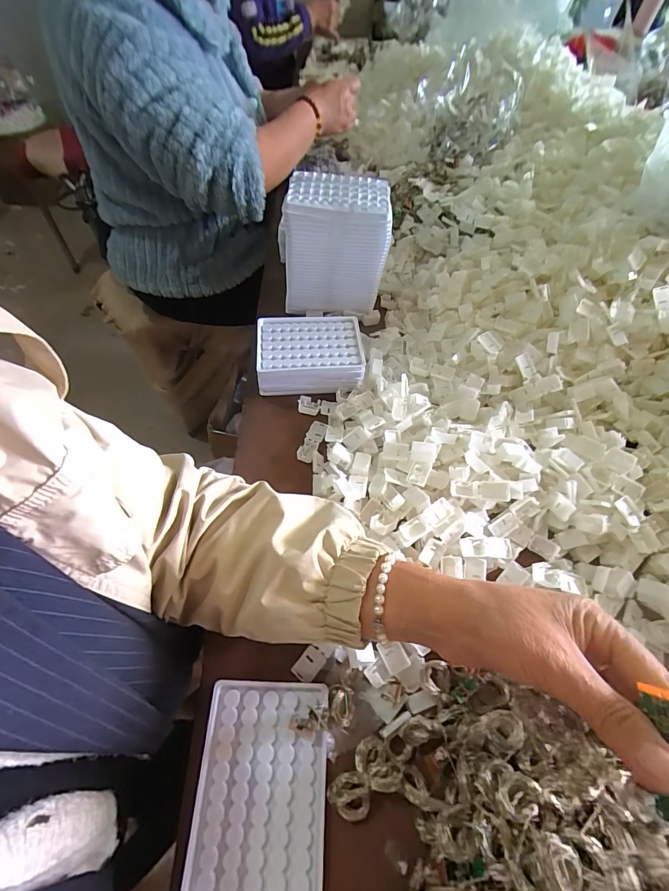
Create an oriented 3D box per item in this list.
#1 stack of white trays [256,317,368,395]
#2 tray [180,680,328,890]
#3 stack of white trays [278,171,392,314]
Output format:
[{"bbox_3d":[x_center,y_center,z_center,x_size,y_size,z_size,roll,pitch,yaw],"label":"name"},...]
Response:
[{"bbox_3d":[-0.032,-0.115,0.493,0.129,0.047,0.096,-2,58,-4],"label":"stack of white trays"},{"bbox_3d":[-0.055,0.256,0.289,0.094,0.008,0.129,3,58,-1],"label":"tray"},{"bbox_3d":[0.002,-0.260,0.519,0.132,0.150,0.076,7,58,2],"label":"stack of white trays"}]

